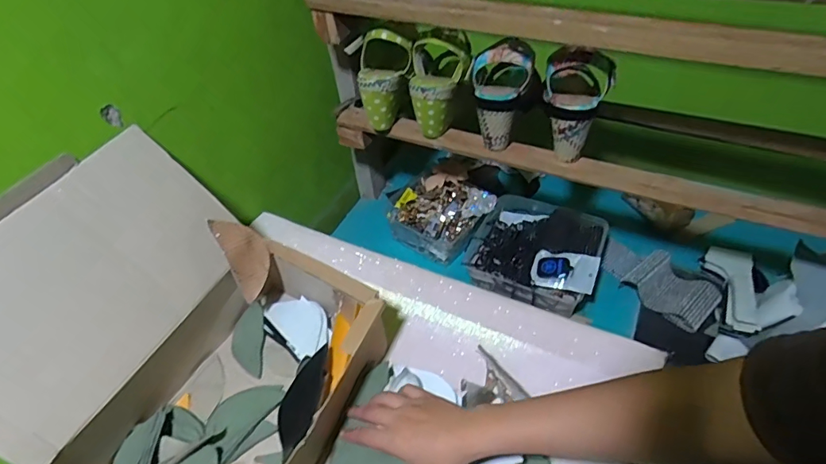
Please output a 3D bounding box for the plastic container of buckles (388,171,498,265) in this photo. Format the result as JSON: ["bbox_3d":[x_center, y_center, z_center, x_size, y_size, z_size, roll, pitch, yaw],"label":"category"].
[{"bbox_3d":[0.049,-0.035,0.900,0.177,0.070,0.142,25,53,26],"label":"plastic container of buckles"}]

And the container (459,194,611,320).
[{"bbox_3d":[0.206,0.024,0.814,0.210,0.064,0.192,20,51,22],"label":"container"}]

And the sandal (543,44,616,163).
[{"bbox_3d":[0.210,-0.169,0.630,0.083,0.142,0.075,9,48,13],"label":"sandal"}]

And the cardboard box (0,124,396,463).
[{"bbox_3d":[-0.247,0.113,0.500,0.327,0.232,0.338,19,52,20],"label":"cardboard box"}]

